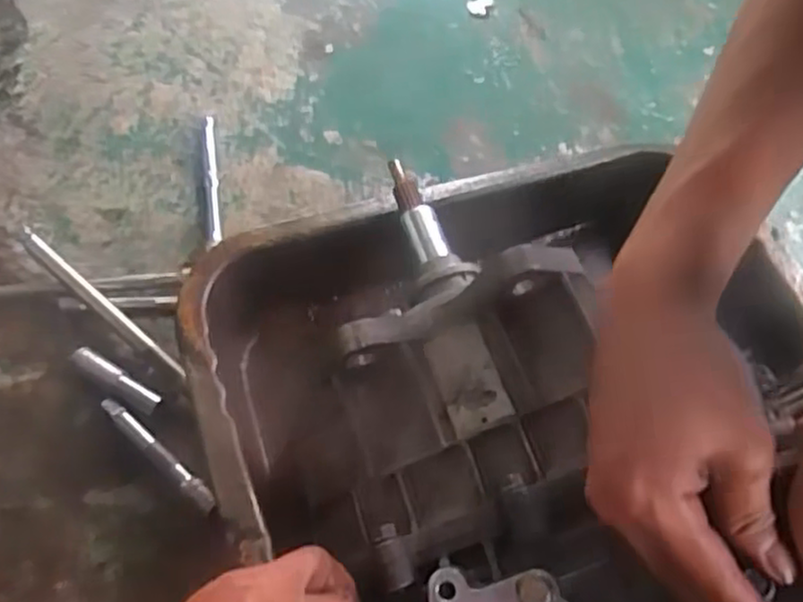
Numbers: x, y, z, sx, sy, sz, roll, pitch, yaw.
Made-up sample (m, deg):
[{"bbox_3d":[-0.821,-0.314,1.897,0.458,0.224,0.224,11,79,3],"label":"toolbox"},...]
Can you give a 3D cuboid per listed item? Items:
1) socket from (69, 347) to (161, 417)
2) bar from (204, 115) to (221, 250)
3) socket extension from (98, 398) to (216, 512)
[{"bbox_3d":[-0.221,0.062,0.556,0.081,0.018,0.015,30,64,14],"label":"socket"},{"bbox_3d":[-0.173,-0.114,0.645,0.013,0.008,0.138,-6,62,-5],"label":"bar"},{"bbox_3d":[-0.181,0.112,0.530,0.119,0.014,0.012,37,66,17],"label":"socket extension"}]

